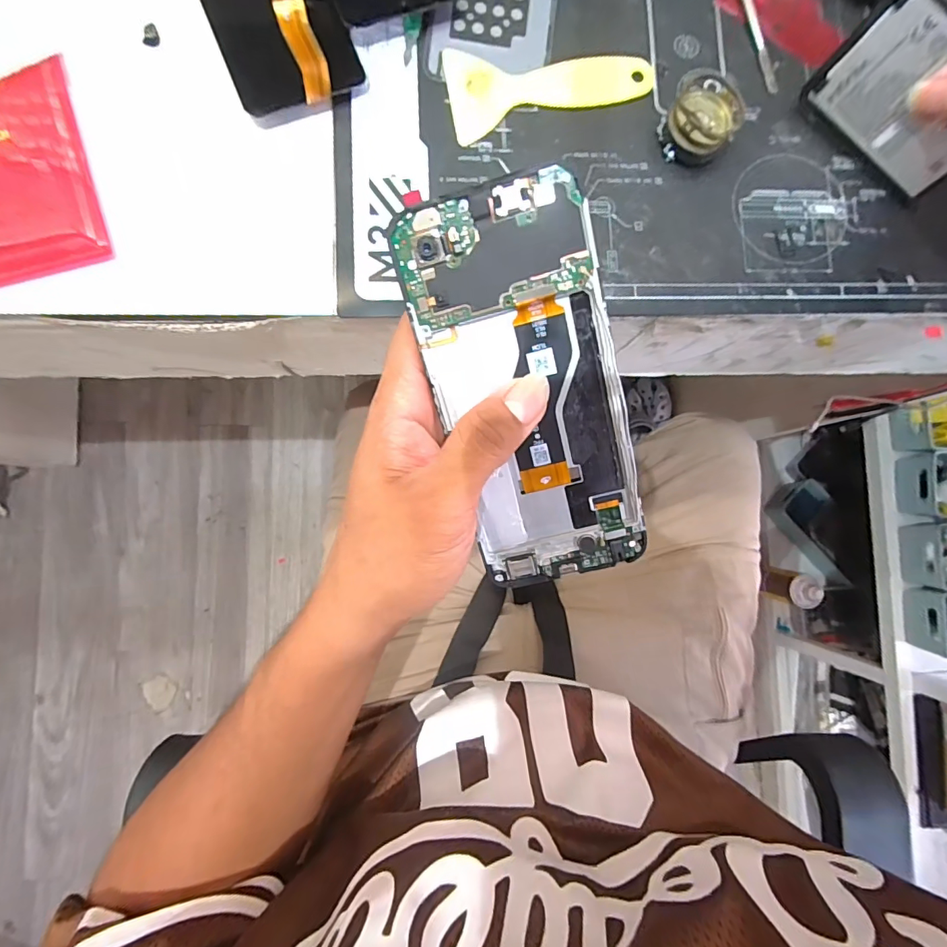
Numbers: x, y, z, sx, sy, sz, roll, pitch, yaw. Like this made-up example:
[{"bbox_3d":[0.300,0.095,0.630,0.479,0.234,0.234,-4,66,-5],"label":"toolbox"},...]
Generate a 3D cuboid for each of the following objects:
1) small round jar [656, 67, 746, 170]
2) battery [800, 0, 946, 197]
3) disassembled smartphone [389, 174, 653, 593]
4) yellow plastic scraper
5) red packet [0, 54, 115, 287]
[{"bbox_3d":[0.132,-0.206,0.272,0.040,0.024,0.042,0,86,-4],"label":"small round jar"},{"bbox_3d":[0.238,-0.203,0.254,0.092,0.059,0.005,44,68,-1],"label":"battery"},{"bbox_3d":[0.023,-0.028,0.192,0.072,0.008,0.159,-14,109,7],"label":"disassembled smartphone"},{"bbox_3d":[0.046,-0.231,0.278,0.122,0.004,0.050,-12,87,-5],"label":"yellow plastic scraper"},{"bbox_3d":[-0.250,-0.158,0.251,0.088,0.013,0.110,-15,87,-5],"label":"red packet"}]

